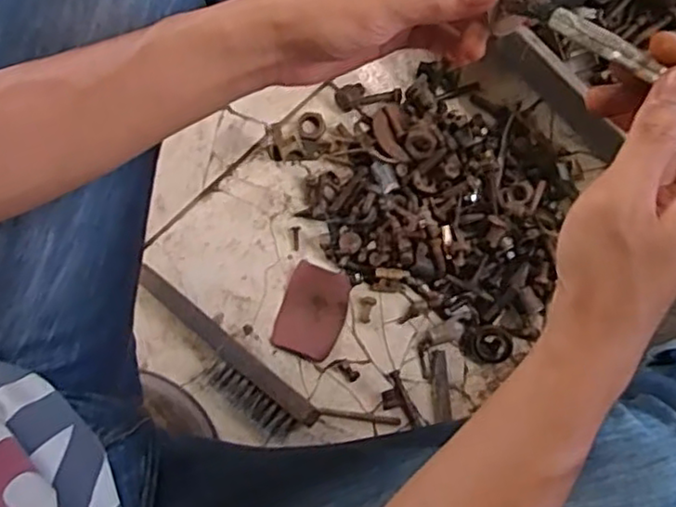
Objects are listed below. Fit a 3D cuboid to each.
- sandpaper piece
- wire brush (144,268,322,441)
[{"bbox_3d":[-0.028,0.066,0.764,0.070,0.004,0.101,21,79,3],"label":"sandpaper piece"},{"bbox_3d":[-0.130,0.112,0.740,0.243,0.037,0.051,40,81,6],"label":"wire brush"}]

